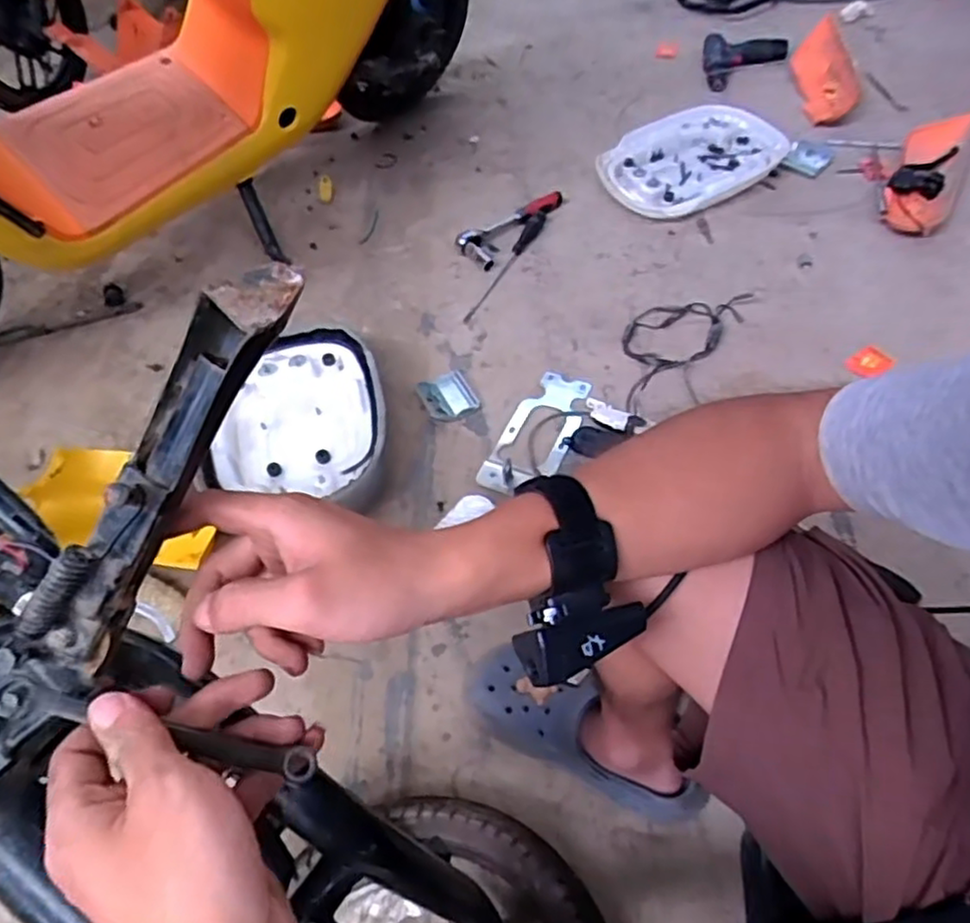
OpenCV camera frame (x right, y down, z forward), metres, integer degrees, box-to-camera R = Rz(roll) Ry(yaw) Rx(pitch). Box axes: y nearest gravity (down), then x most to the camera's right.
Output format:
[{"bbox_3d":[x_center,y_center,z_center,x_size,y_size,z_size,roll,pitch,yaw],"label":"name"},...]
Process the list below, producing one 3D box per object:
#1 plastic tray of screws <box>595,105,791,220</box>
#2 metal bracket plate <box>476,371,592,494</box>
[{"bbox_3d":[0.473,-0.683,1.537,0.447,0.040,0.291,-27,56,-16],"label":"plastic tray of screws"},{"bbox_3d":[0.081,-0.052,1.043,0.107,0.043,0.268,17,56,16],"label":"metal bracket plate"}]

